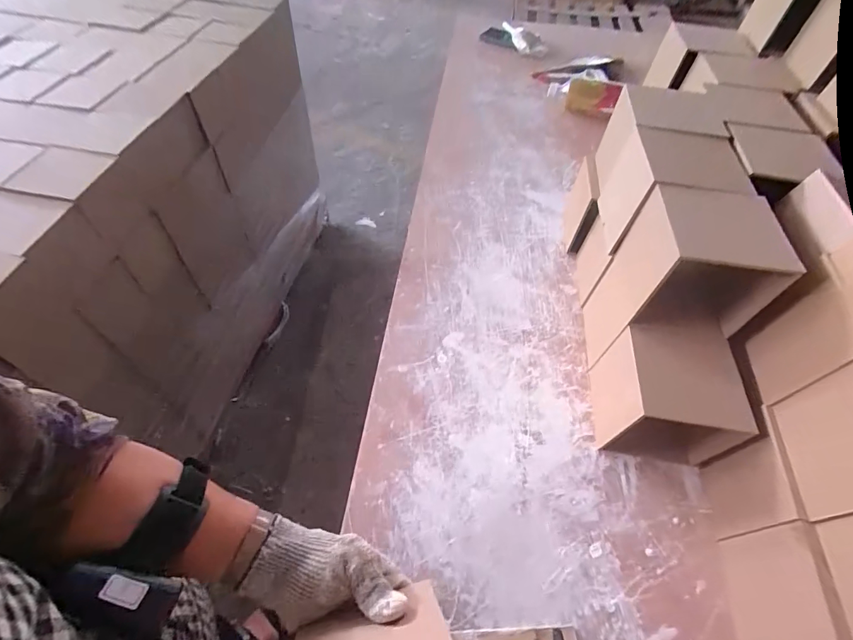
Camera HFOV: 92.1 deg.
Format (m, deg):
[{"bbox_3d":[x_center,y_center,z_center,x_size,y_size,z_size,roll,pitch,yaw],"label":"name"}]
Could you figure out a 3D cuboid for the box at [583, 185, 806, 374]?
[{"bbox_3d":[0.276,-0.028,0.478,0.112,0.219,0.105,9,54,1],"label":"box"}]

